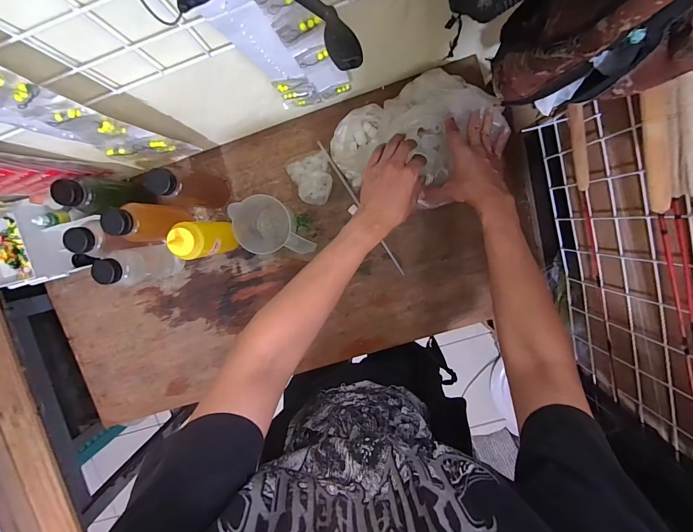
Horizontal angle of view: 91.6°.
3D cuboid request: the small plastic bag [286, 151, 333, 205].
[{"bbox_3d":[-0.071,-0.169,0.661,0.086,0.037,0.099,-15,97,5],"label":"small plastic bag"}]

